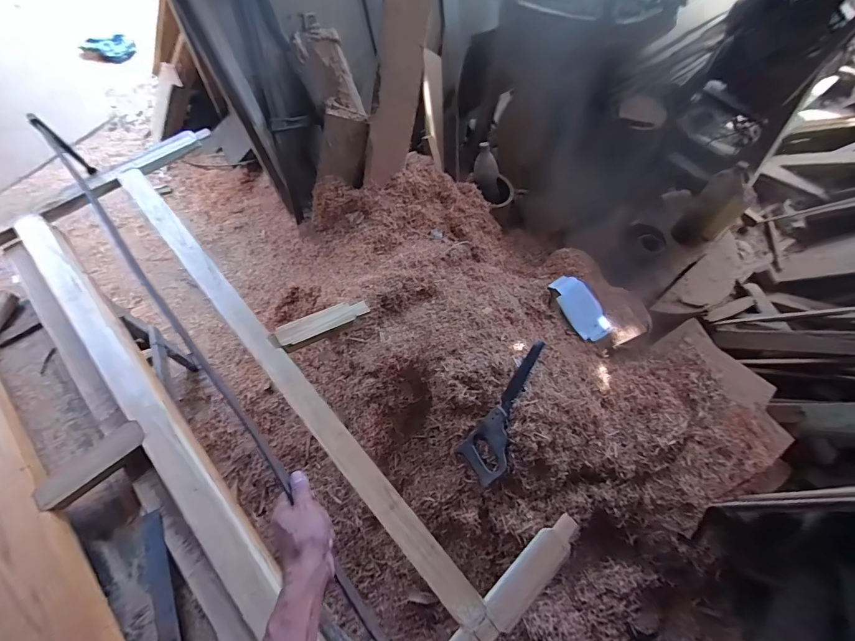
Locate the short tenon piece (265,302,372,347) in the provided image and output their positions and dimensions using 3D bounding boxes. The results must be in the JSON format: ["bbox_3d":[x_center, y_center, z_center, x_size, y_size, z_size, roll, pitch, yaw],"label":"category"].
[{"bbox_3d":[-0.229,0.002,0.822,0.224,0.029,0.057,-24,65,-31],"label":"short tenon piece"}]

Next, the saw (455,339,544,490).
[{"bbox_3d":[0.183,0.204,0.876,0.108,0.021,0.342,26,79,12],"label":"saw"}]

